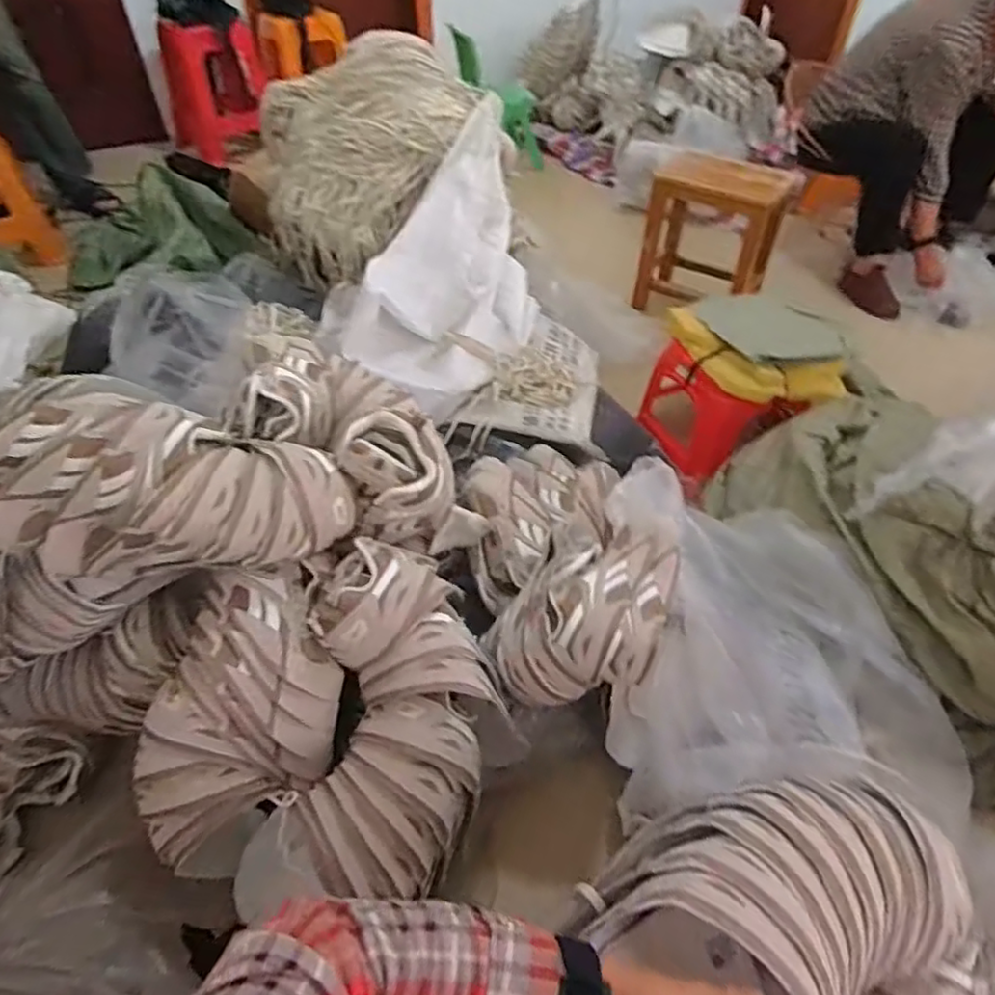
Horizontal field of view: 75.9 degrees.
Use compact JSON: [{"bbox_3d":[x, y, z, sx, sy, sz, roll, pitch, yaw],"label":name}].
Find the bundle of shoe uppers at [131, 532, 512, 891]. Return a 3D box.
[{"bbox_3d":[-0.207,0.291,0.780,0.393,0.150,0.456,8,81,-1],"label":"bundle of shoe uppers"}]

